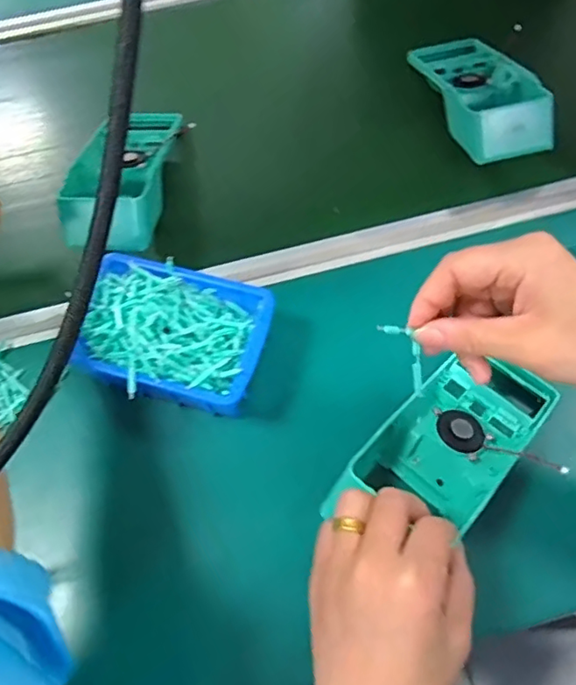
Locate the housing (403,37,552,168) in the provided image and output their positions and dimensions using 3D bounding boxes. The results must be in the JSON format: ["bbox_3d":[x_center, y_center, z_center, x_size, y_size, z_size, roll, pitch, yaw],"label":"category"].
[{"bbox_3d":[0.190,-0.258,0.566,0.091,0.054,0.192,-13,62,0],"label":"housing"}]

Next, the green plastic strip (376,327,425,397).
[{"bbox_3d":[0.071,0.008,0.335,0.014,0.054,0.007,-40,27,-17],"label":"green plastic strip"}]

